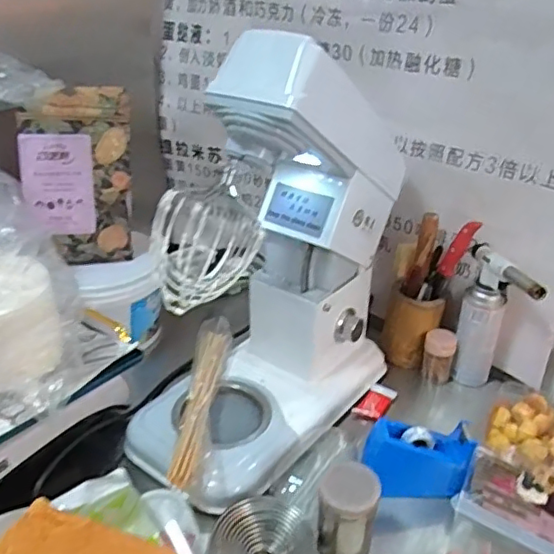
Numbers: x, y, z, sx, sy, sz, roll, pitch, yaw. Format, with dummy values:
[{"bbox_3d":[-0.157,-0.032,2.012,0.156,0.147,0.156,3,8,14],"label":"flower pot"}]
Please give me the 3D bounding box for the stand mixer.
[{"bbox_3d":[0.007,-0.031,0.807,0.212,0.488,0.466,21,34,32],"label":"stand mixer"}]

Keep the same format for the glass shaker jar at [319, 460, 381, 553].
[{"bbox_3d":[0.079,0.264,0.659,0.065,0.106,0.054,0,28,-3],"label":"glass shaker jar"}]

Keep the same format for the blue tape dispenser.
[{"bbox_3d":[0.186,0.242,0.773,0.139,0.087,0.049,3,28,2],"label":"blue tape dispenser"}]

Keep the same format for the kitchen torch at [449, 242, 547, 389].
[{"bbox_3d":[0.328,0.087,0.910,0.068,0.241,0.141,3,28,2],"label":"kitchen torch"}]

